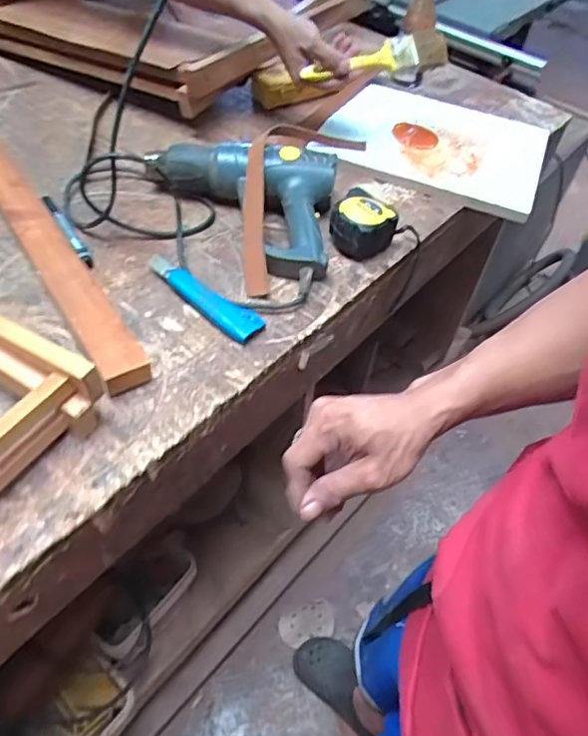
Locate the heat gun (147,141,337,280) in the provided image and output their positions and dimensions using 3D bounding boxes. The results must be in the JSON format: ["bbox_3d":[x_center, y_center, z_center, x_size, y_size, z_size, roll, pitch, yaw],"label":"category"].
[{"bbox_3d":[-0.073,-0.208,0.711,0.241,0.073,0.180,7,51,-1],"label":"heat gun"}]

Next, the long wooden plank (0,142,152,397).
[{"bbox_3d":[-0.300,-0.156,0.673,0.055,0.042,0.506,-25,58,-24],"label":"long wooden plank"}]

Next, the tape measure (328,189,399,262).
[{"bbox_3d":[0.087,-0.182,0.722,0.078,0.056,0.077,27,53,15],"label":"tape measure"}]

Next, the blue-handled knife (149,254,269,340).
[{"bbox_3d":[-0.107,-0.088,0.644,0.163,0.025,0.033,35,56,20],"label":"blue-handled knife"}]

